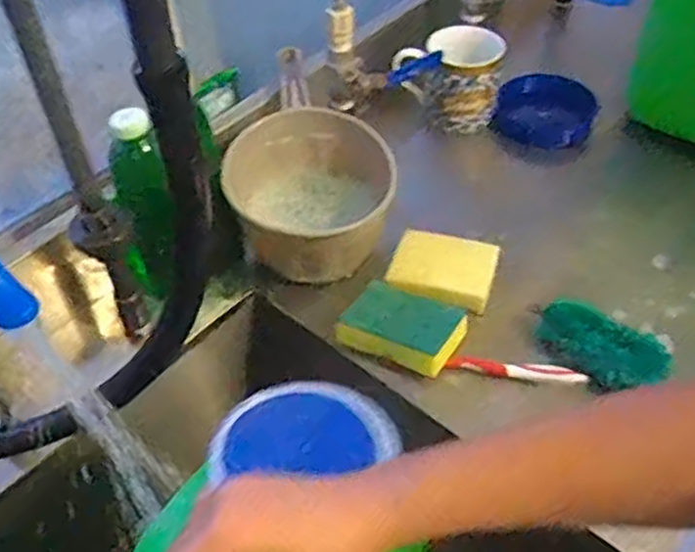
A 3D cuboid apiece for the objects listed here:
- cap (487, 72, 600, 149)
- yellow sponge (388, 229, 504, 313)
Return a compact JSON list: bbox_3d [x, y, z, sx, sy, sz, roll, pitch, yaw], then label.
[{"bbox_3d":[0.249,-0.212,0.925,0.120,0.022,0.104,21,75,7],"label":"cap"},{"bbox_3d":[0.098,-0.010,0.748,0.102,0.022,0.077,12,49,15],"label":"yellow sponge"}]

